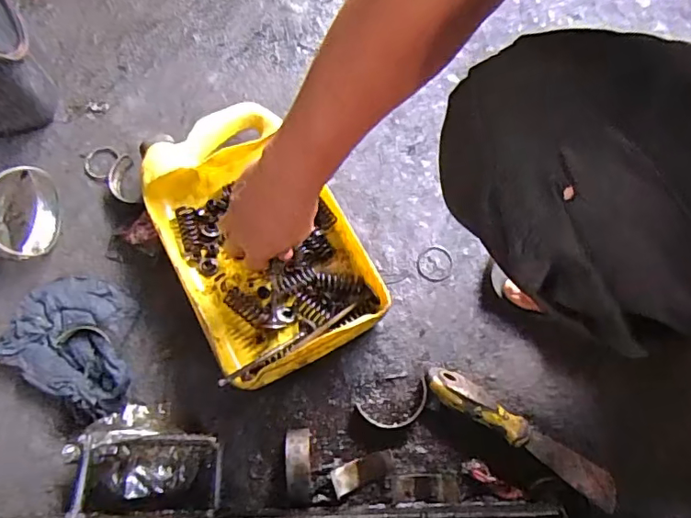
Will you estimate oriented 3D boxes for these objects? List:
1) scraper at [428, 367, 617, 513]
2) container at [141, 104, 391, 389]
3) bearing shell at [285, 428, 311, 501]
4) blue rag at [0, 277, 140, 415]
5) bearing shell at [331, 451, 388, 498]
[{"bbox_3d":[0.170,0.169,0.511,0.200,0.030,0.032,32,75,11],"label":"scraper"},{"bbox_3d":[-0.095,-0.024,0.557,0.189,0.066,0.282,-27,73,-8],"label":"container"},{"bbox_3d":[-0.045,0.196,0.504,0.023,0.037,0.063,-3,71,0],"label":"bearing shell"},{"bbox_3d":[-0.283,0.079,0.554,0.145,0.026,0.118,21,73,8],"label":"blue rag"},{"bbox_3d":[0.013,0.207,0.511,0.055,0.017,0.023,-21,71,-20],"label":"bearing shell"}]

